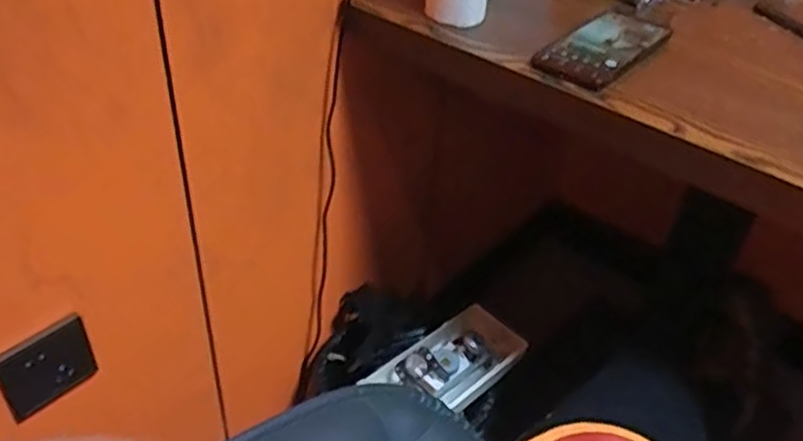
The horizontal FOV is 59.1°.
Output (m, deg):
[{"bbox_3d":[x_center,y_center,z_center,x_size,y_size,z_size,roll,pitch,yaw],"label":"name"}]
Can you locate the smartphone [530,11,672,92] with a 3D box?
[{"bbox_3d":[0.194,-0.166,0.673,0.072,0.012,0.154,29,45,27],"label":"smartphone"}]

